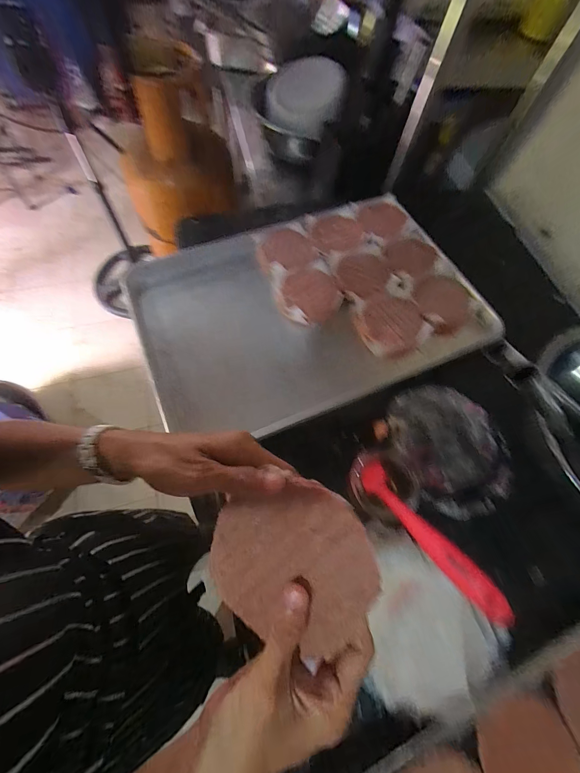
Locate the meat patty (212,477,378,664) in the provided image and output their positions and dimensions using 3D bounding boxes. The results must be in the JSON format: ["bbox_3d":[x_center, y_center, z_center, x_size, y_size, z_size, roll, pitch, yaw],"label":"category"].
[{"bbox_3d":[0.000,0.116,0.208,0.109,0.005,0.104,-2,84,16],"label":"meat patty"}]

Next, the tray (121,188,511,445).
[{"bbox_3d":[0.030,-0.152,0.567,0.601,0.047,0.405,-20,71,-5],"label":"tray"}]

